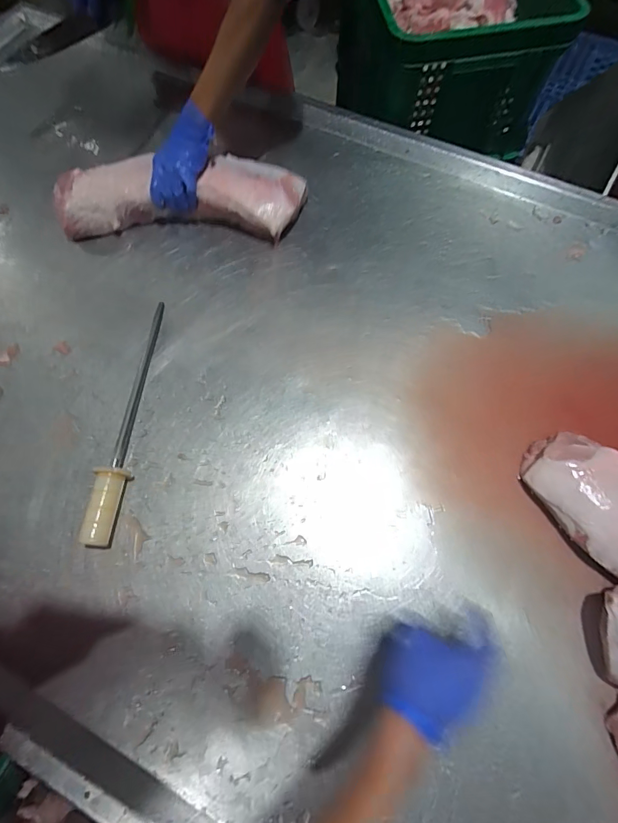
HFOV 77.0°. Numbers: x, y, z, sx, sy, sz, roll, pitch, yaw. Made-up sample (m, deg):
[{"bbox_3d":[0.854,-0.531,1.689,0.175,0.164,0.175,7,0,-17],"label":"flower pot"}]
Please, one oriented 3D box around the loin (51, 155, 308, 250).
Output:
[{"bbox_3d":[-0.231,-0.392,0.713,0.432,0.078,0.136,2,69,2],"label":"loin"}]

